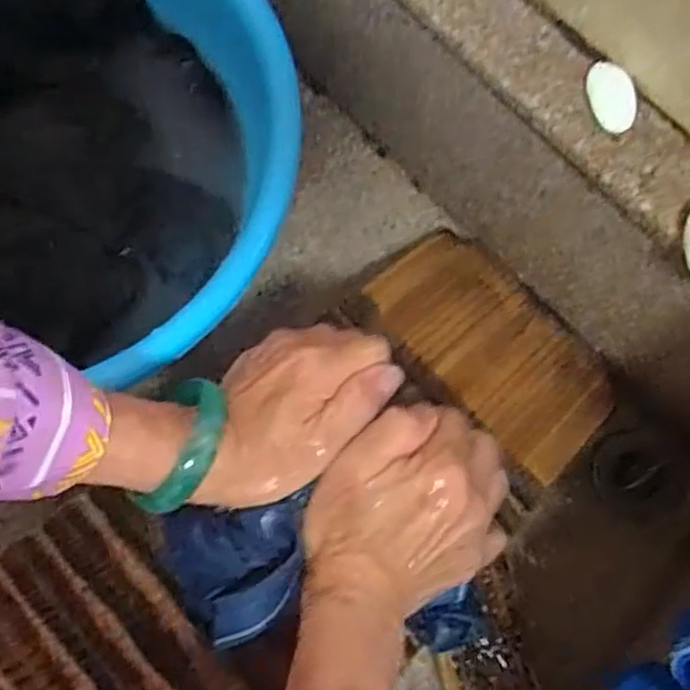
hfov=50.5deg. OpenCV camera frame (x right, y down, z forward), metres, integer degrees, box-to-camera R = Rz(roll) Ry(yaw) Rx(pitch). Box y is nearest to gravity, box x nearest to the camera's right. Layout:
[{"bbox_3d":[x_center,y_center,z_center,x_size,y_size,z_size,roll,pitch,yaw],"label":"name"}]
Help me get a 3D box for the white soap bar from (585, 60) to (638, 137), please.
[{"bbox_3d":[0.137,-0.128,0.375,0.021,0.010,0.037,-15,75,-6],"label":"white soap bar"}]

